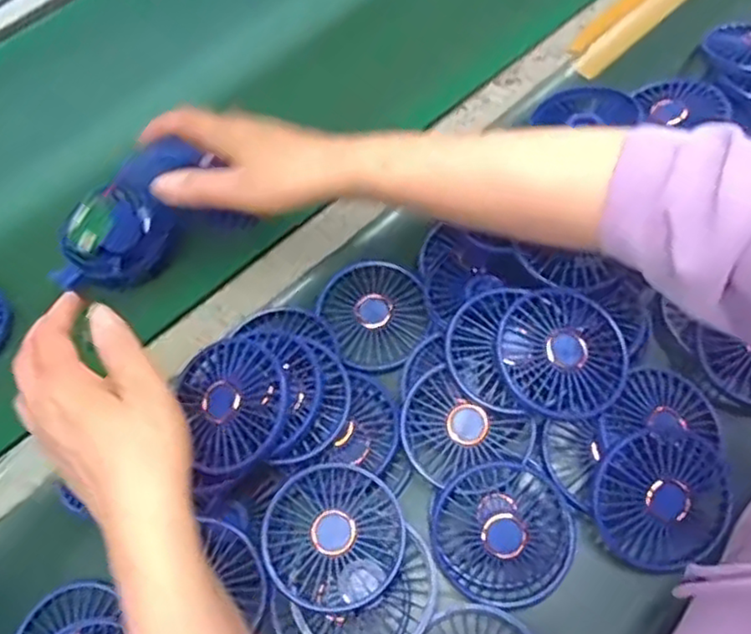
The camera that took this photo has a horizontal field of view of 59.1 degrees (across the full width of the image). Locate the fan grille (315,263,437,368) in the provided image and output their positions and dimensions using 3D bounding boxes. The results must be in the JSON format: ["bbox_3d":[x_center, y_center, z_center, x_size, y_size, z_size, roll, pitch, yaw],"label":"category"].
[{"bbox_3d":[0.001,-0.005,0.501,0.076,0.011,0.084,-30,64,-8],"label":"fan grille"}]

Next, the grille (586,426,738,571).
[{"bbox_3d":[0.182,0.115,0.420,0.083,0.018,0.087,42,88,3],"label":"grille"}]

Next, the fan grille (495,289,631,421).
[{"bbox_3d":[0.124,0.023,0.437,0.083,0.014,0.085,-42,79,-16],"label":"fan grille"}]

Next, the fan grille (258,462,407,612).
[{"bbox_3d":[-0.025,0.136,0.417,0.086,0.022,0.086,7,61,-14],"label":"fan grille"}]

